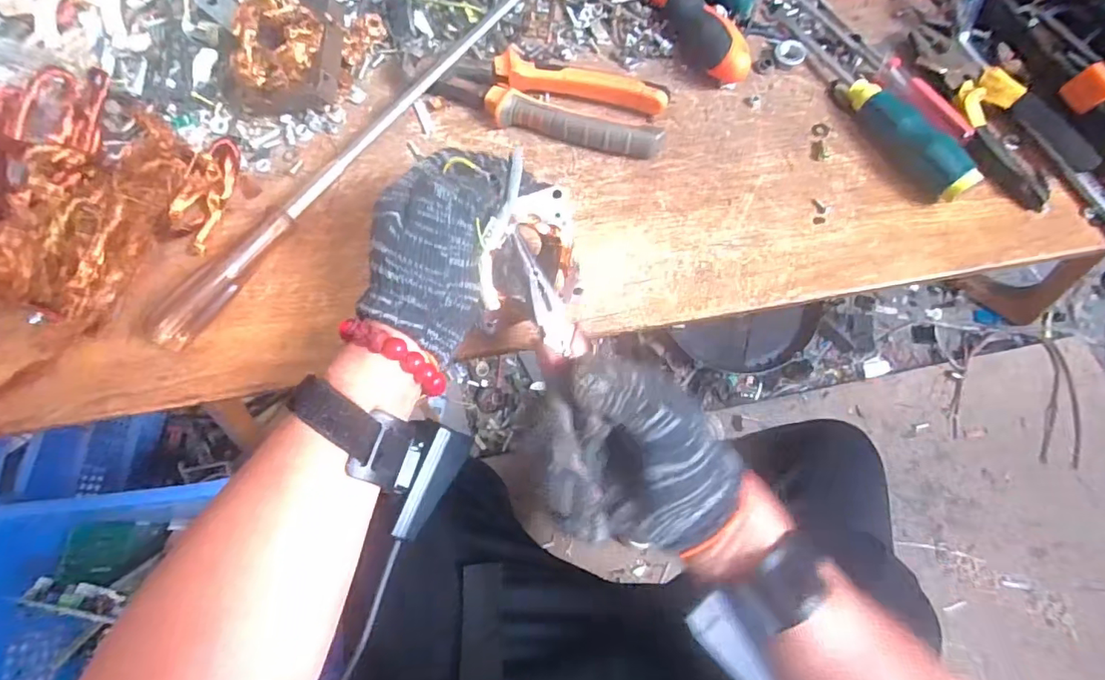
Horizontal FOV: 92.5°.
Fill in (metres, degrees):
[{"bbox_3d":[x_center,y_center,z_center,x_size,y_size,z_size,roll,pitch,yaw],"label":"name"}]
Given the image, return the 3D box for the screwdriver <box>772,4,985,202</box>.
[{"bbox_3d":[0.230,-0.182,0.383,0.026,0.031,0.199,-22,72,-6],"label":"screwdriver"}]

